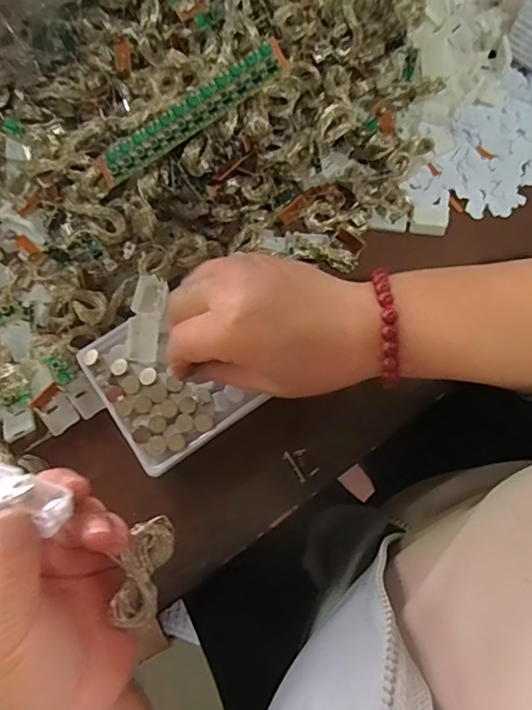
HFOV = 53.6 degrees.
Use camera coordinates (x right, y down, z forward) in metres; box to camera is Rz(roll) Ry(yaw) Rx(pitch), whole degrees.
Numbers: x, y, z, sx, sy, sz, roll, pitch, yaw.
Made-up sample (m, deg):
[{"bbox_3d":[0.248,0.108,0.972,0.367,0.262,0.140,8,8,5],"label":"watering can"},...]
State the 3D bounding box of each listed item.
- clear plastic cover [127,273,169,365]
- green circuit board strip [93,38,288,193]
[{"bbox_3d":[-0.077,-0.024,0.340,0.023,0.009,0.055,5,80,3],"label":"clear plastic cover"},{"bbox_3d":[-0.046,-0.140,0.310,0.125,0.007,0.023,-27,72,16],"label":"green circuit board strip"}]

